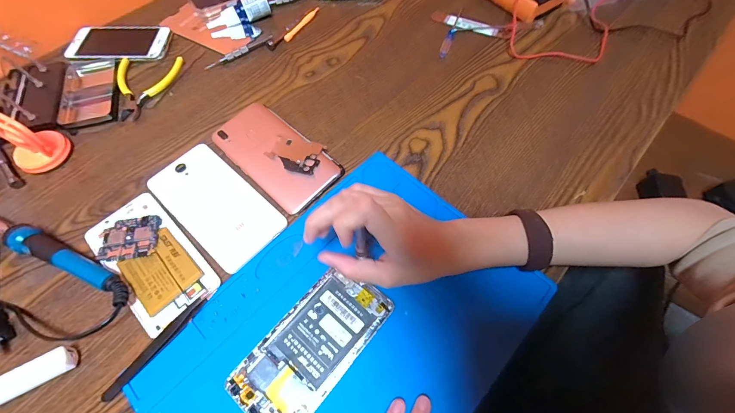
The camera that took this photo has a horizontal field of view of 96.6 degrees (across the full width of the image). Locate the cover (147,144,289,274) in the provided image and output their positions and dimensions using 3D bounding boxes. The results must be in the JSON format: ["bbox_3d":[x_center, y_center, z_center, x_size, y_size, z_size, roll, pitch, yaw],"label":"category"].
[{"bbox_3d":[-0.159,-0.004,0.346,0.148,0.009,0.075,39,70,19],"label":"cover"}]

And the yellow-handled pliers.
[{"bbox_3d":[-0.304,-0.165,0.432,0.077,0.012,0.104,18,64,10],"label":"yellow-handled pliers"}]

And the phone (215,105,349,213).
[{"bbox_3d":[-0.104,-0.060,0.375,0.149,0.013,0.079,40,70,19],"label":"phone"}]

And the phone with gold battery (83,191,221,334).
[{"bbox_3d":[-0.213,0.050,0.322,0.142,0.008,0.072,41,70,19],"label":"phone with gold battery"}]

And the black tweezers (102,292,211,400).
[{"bbox_3d":[-0.183,0.121,0.284,0.011,0.006,0.105,36,69,18],"label":"black tweezers"}]

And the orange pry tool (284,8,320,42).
[{"bbox_3d":[-0.095,-0.272,0.485,0.012,0.006,0.086,25,66,13],"label":"orange pry tool"}]

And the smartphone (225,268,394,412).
[{"bbox_3d":[-0.047,0.119,0.283,0.071,0.005,0.138,37,69,18],"label":"smartphone"}]

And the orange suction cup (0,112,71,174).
[{"bbox_3d":[-0.371,-0.071,0.356,0.044,0.066,0.051,28,67,14],"label":"orange suction cup"}]

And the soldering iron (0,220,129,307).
[{"bbox_3d":[-0.322,0.038,0.320,0.245,0.024,0.023,22,65,12],"label":"soldering iron"}]

